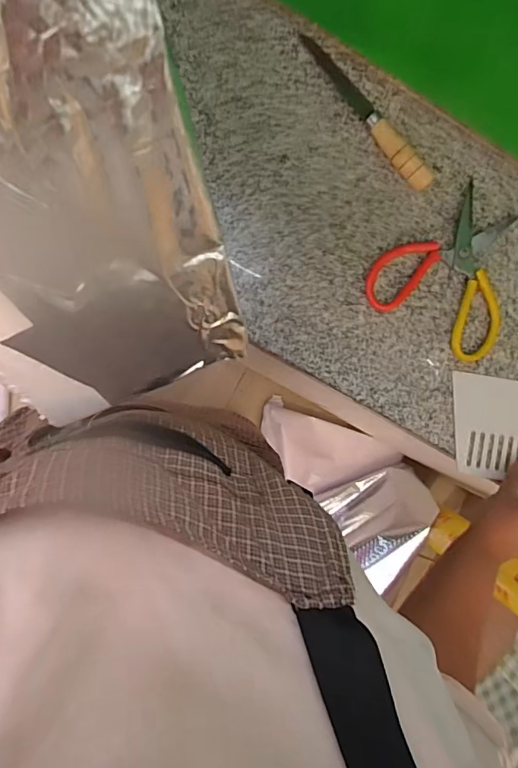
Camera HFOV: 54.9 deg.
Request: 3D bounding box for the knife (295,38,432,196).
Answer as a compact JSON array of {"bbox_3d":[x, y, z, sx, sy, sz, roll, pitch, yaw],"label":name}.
[{"bbox_3d":[0.120,-0.298,0.545,0.022,0.027,0.204,-39,95,-4],"label":"knife"}]

